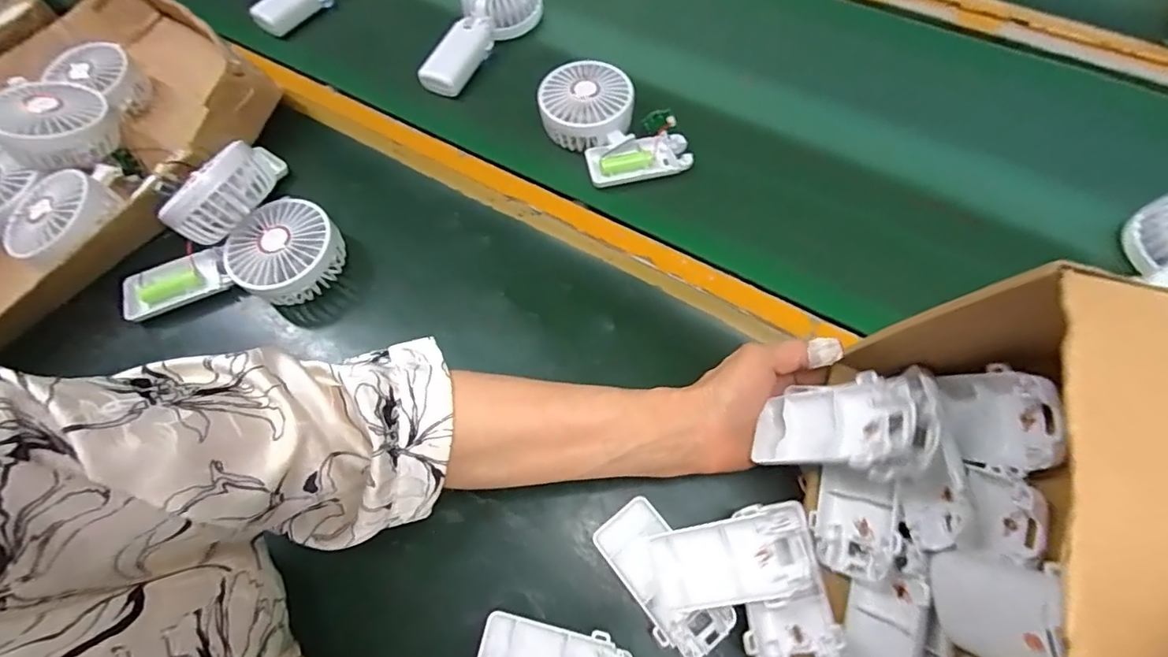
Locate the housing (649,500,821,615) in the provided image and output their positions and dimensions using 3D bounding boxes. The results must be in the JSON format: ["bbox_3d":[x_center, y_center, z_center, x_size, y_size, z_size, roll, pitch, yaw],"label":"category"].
[{"bbox_3d":[0.088,0.141,0.320,0.097,0.023,0.049,-24,63,19],"label":"housing"}]

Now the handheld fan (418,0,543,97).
[{"bbox_3d":[-0.122,-0.329,0.573,0.085,0.049,0.176,33,70,18],"label":"handheld fan"}]

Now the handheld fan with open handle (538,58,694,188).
[{"bbox_3d":[0.026,-0.189,0.497,0.091,0.045,0.151,-42,68,-16],"label":"handheld fan with open handle"}]

